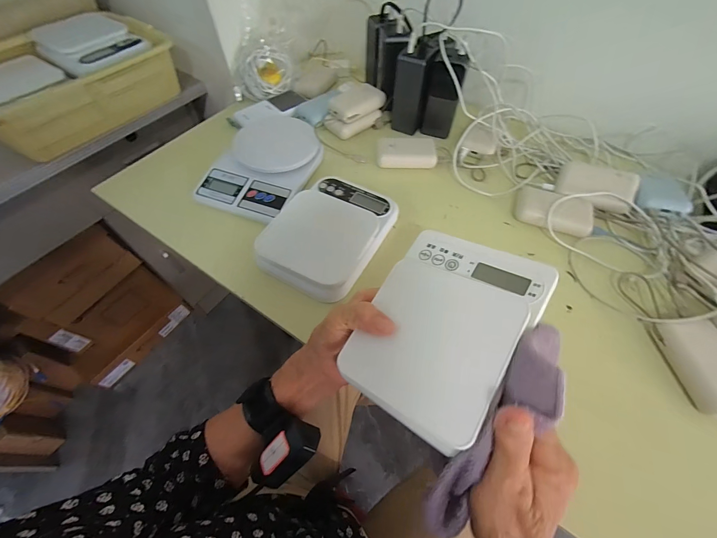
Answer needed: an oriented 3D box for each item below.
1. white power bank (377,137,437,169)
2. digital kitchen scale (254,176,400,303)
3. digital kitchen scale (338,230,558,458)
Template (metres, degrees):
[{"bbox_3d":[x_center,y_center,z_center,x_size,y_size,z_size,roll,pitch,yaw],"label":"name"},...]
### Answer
[{"bbox_3d":[0.084,-0.202,0.528,0.099,0.028,0.050,2,57,1],"label":"white power bank"},{"bbox_3d":[-0.042,-0.056,0.426,0.141,0.032,0.198,25,60,15],"label":"digital kitchen scale"},{"bbox_3d":[0.072,0.043,0.265,0.125,0.017,0.175,24,65,34],"label":"digital kitchen scale"}]

